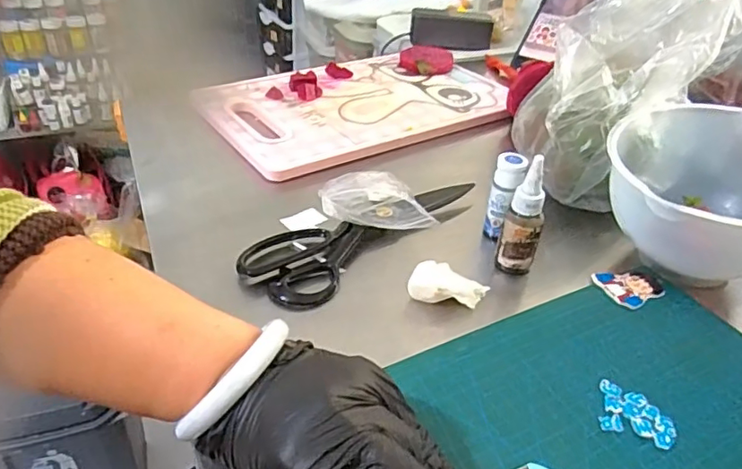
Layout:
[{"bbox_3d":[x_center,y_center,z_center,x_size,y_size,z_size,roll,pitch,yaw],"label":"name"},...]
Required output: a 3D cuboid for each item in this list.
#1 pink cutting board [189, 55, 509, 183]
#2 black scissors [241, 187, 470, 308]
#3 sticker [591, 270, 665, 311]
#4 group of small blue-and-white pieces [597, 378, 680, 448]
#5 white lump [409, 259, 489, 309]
[{"bbox_3d":[-0.007,-0.162,0.673,0.365,0.010,0.216,-18,43,-29],"label":"pink cutting board"},{"bbox_3d":[-0.003,-0.007,0.469,0.077,0.021,0.215,32,45,33],"label":"black scissors"},{"bbox_3d":[0.200,0.040,0.431,0.048,0.004,0.037,-11,46,-19],"label":"sticker"},{"bbox_3d":[0.159,0.106,0.335,0.041,0.004,0.037,14,37,14],"label":"group of small blue-and-white pieces"},{"bbox_3d":[0.056,0.036,0.410,0.050,0.016,0.040,20,39,22],"label":"white lump"}]

